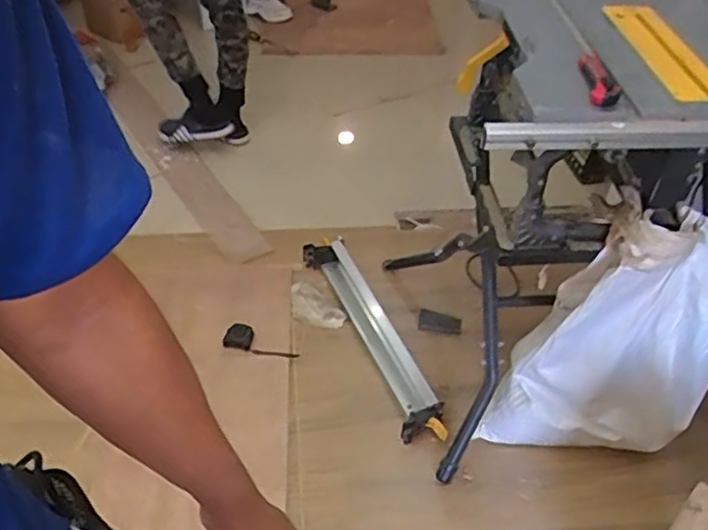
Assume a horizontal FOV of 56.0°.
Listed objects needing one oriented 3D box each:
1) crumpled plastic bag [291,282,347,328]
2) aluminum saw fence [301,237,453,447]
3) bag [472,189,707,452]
[{"bbox_3d":[-0.116,0.120,1.832,0.100,0.033,0.196,-30,53,-29],"label":"crumpled plastic bag"},{"bbox_3d":[0.044,0.169,1.735,0.121,0.093,0.689,-17,47,-19],"label":"aluminum saw fence"},{"bbox_3d":[0.507,0.158,1.308,0.381,0.638,0.147,11,45,9],"label":"bag"}]

